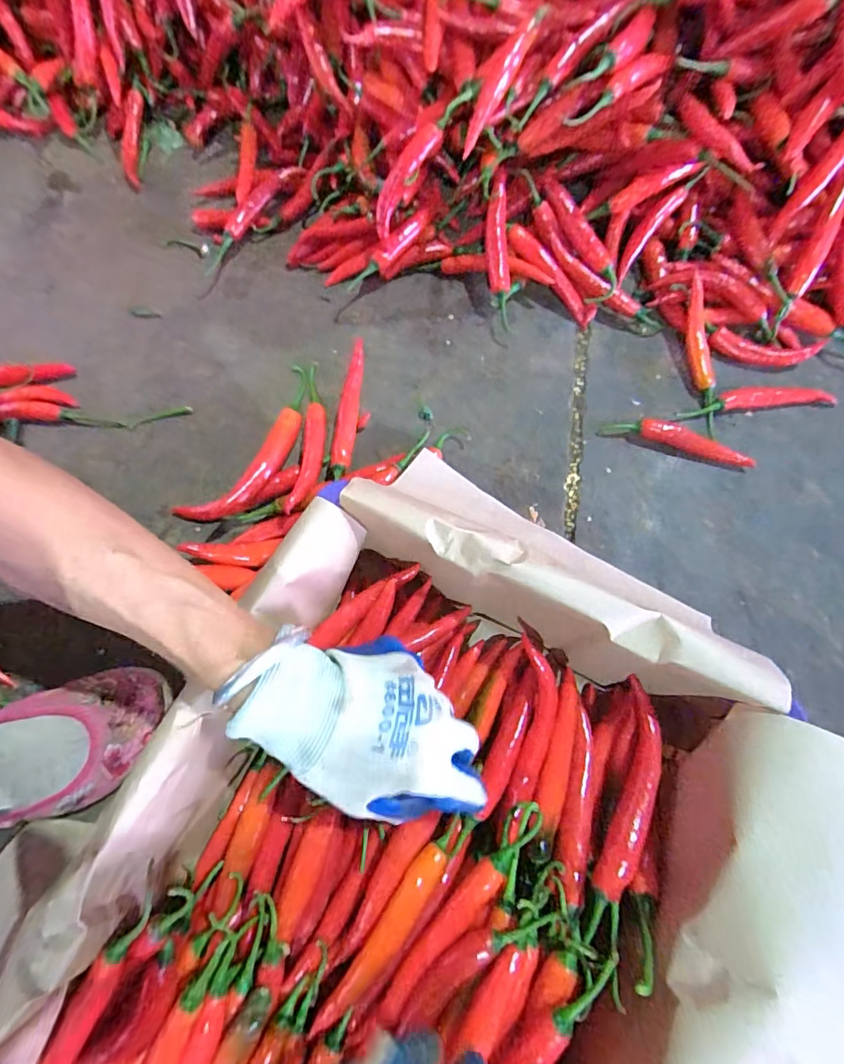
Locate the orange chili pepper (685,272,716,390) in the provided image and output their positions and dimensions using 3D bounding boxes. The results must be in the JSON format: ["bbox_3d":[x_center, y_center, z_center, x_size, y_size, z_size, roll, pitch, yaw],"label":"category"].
[{"bbox_3d":[0.275,-0.196,0.487,0.026,0.018,0.109,-5,91,1],"label":"orange chili pepper"}]

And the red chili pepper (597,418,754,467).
[{"bbox_3d":[0.249,-0.091,0.474,0.138,0.014,0.022,20,75,7],"label":"red chili pepper"}]

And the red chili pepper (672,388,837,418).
[{"bbox_3d":[0.330,-0.130,0.482,0.154,0.011,0.019,-5,74,0],"label":"red chili pepper"}]

